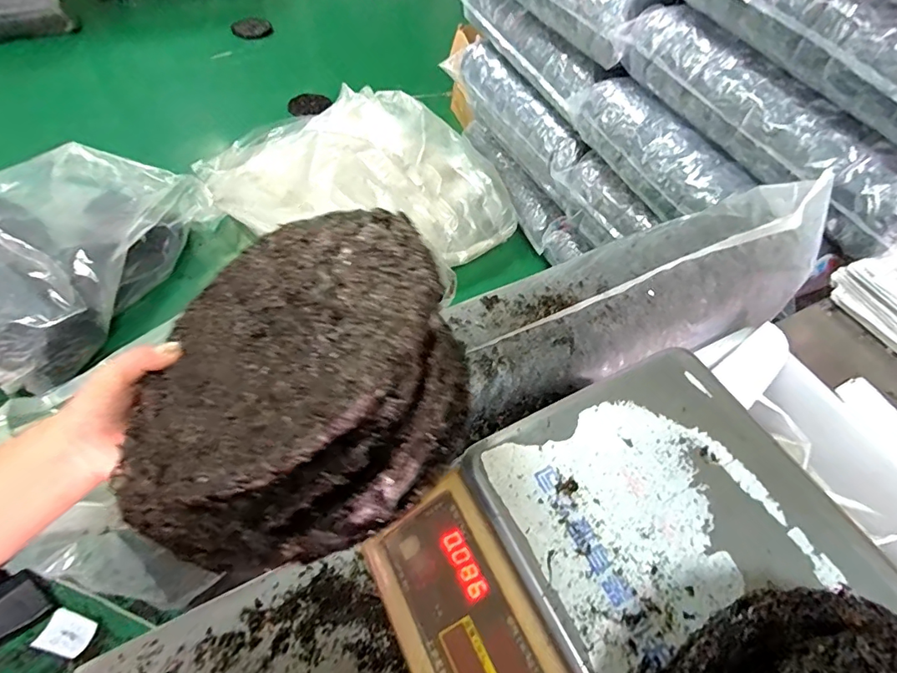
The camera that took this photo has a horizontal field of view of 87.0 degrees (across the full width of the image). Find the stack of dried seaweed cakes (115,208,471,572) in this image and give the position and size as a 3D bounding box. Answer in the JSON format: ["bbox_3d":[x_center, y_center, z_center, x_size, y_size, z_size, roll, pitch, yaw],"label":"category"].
[{"bbox_3d":[-0.086,0.029,0.304,0.202,0.098,0.217,-29,45,3],"label":"stack of dried seaweed cakes"}]

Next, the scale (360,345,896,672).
[{"bbox_3d":[0.137,0.212,0.334,0.311,0.114,0.334,-22,60,-18],"label":"scale"}]

